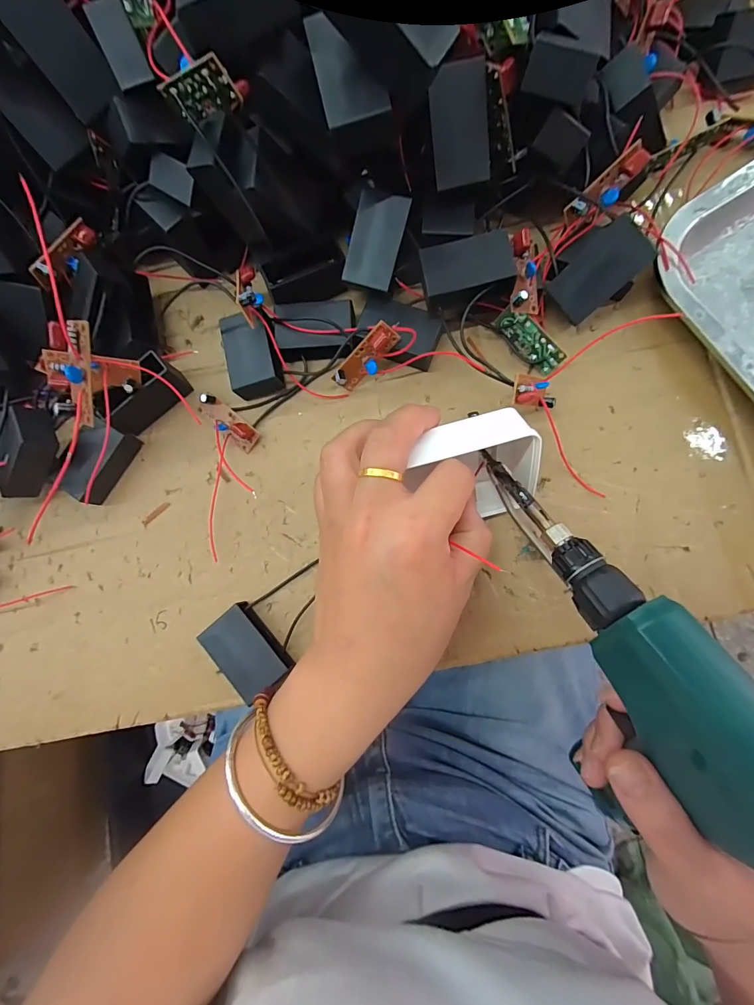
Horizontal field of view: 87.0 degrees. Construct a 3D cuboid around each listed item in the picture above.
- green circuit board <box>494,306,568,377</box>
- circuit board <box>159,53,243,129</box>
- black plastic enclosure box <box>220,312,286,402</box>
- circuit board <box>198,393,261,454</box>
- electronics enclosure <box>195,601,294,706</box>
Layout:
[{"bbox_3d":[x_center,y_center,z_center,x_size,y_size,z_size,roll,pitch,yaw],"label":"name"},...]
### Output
[{"bbox_3d":[0.089,-0.094,0.231,0.043,0.004,0.018,46,133,1],"label":"green circuit board"},{"bbox_3d":[-0.077,-0.177,0.173,0.041,0.018,0.007,18,83,31],"label":"circuit board"},{"bbox_3d":[-0.076,-0.091,0.244,0.031,0.023,0.048,-14,81,3],"label":"black plastic enclosure box"},{"bbox_3d":[-0.092,-0.050,0.245,0.042,0.014,0.015,38,87,9],"label":"circuit board"},{"bbox_3d":[-0.072,0.082,0.222,0.031,0.019,0.043,-41,80,-2],"label":"electronics enclosure"}]

